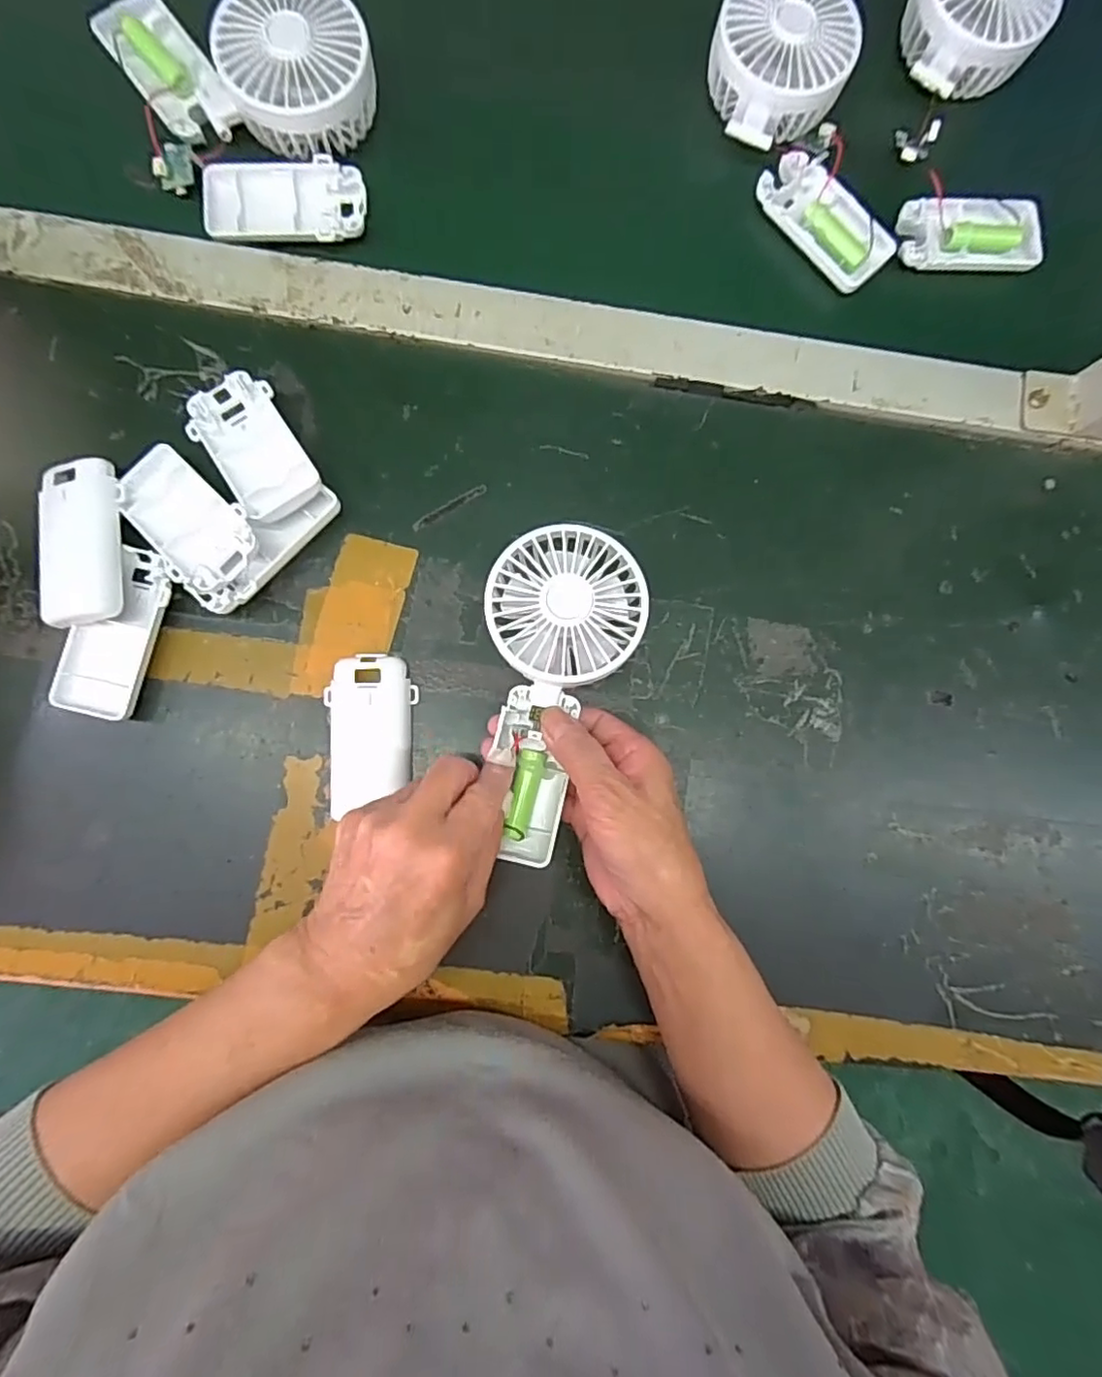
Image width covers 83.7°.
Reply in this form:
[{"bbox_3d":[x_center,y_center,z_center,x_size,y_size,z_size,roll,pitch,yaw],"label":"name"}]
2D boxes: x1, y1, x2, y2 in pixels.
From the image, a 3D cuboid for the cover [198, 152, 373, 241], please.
[{"bbox_3d":[-0.164,-0.301,0.381,0.095,0.012,0.051,-4,86,-4],"label":"cover"}]

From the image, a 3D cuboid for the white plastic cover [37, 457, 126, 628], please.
[{"bbox_3d":[-0.264,-0.082,0.349,0.043,0.019,0.092,-5,86,-4],"label":"white plastic cover"}]

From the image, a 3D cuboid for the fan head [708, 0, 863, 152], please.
[{"bbox_3d":[0.147,-0.400,0.390,0.086,0.033,0.092,0,85,-4],"label":"fan head"}]

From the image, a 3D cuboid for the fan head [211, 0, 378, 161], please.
[{"bbox_3d":[-0.151,-0.372,0.370,0.086,0.036,0.082,-5,86,-4],"label":"fan head"}]

